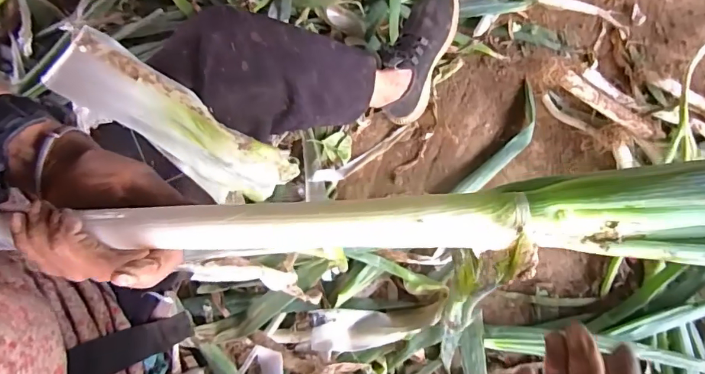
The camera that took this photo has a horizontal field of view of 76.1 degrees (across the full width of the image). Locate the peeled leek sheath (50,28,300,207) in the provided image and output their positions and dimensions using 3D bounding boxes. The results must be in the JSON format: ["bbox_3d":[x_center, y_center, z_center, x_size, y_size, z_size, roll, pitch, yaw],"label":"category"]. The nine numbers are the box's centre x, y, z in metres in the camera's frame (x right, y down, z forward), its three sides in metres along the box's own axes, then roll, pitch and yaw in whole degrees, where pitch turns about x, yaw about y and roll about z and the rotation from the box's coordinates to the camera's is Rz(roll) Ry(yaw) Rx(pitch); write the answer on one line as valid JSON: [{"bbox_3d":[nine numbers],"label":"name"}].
[{"bbox_3d":[-0.172,-0.056,0.445,0.235,0.033,0.073,33,73,-17],"label":"peeled leek sheath"}]

